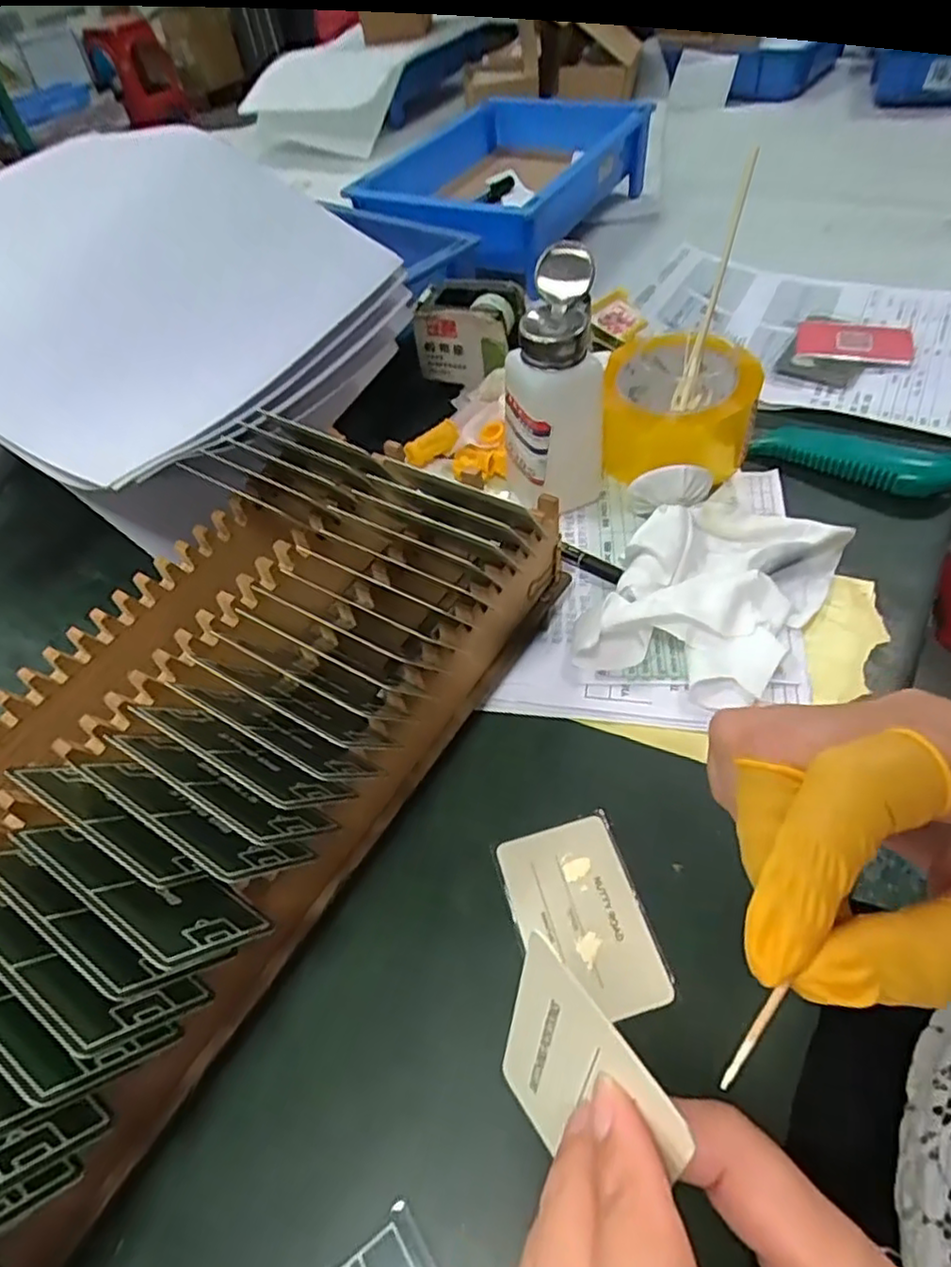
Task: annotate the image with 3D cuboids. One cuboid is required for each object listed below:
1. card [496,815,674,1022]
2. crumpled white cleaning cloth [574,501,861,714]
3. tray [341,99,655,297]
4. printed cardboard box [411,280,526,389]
[{"bbox_3d":[0.047,0.127,0.300,0.053,0.004,0.083,-16,52,-7],"label":"card"},{"bbox_3d":[0.138,-0.026,0.391,0.104,0.032,0.148,27,59,24],"label":"crumpled white cleaning cloth"},{"bbox_3d":[0.030,-0.451,0.659,0.207,0.090,0.296,28,59,25],"label":"tray"},{"bbox_3d":[-0.004,-0.240,0.529,0.074,0.062,0.055,11,54,14],"label":"printed cardboard box"}]

